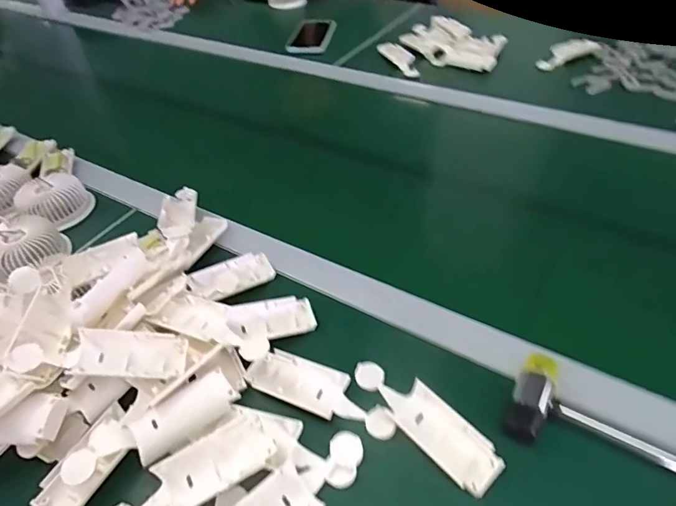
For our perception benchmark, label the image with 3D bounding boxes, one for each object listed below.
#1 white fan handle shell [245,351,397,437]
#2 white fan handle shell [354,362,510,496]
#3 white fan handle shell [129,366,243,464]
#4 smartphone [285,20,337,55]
[{"bbox_3d":[-0.015,0.118,0.395,0.133,0.016,0.042,15,48,20],"label":"white fan handle shell"},{"bbox_3d":[0.068,0.129,0.372,0.040,0.011,0.135,-33,51,-26],"label":"white fan handle shell"},{"bbox_3d":[-0.124,0.130,0.378,0.081,0.021,0.035,-31,50,-24],"label":"white fan handle shell"},{"bbox_3d":[-0.056,-0.457,0.985,0.084,0.011,0.168,8,48,4],"label":"smartphone"}]

